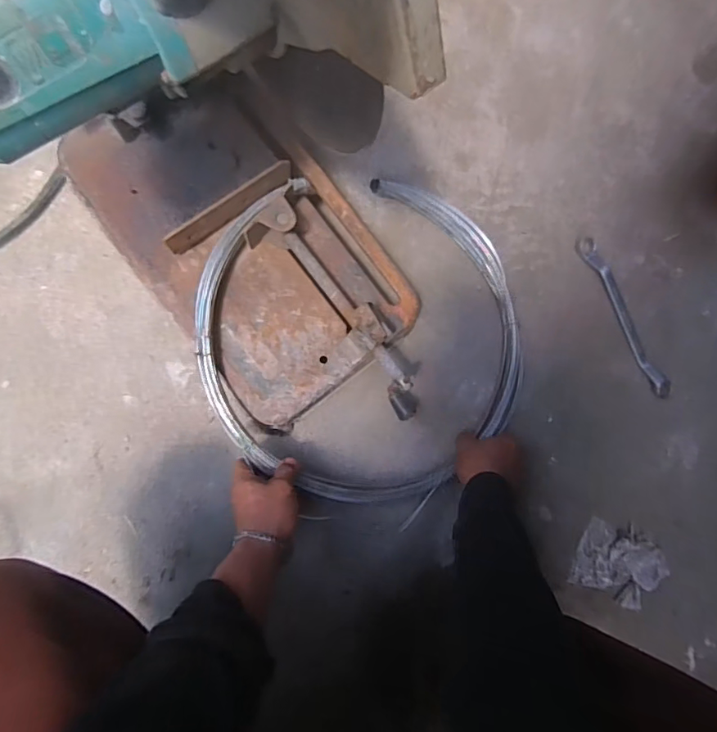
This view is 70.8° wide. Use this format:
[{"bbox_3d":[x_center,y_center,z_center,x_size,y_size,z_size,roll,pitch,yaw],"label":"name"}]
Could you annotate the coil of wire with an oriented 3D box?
[{"bbox_3d":[0.021,-0.040,0.631,0.410,0.091,0.427,0,86,-7],"label":"coil of wire"}]

